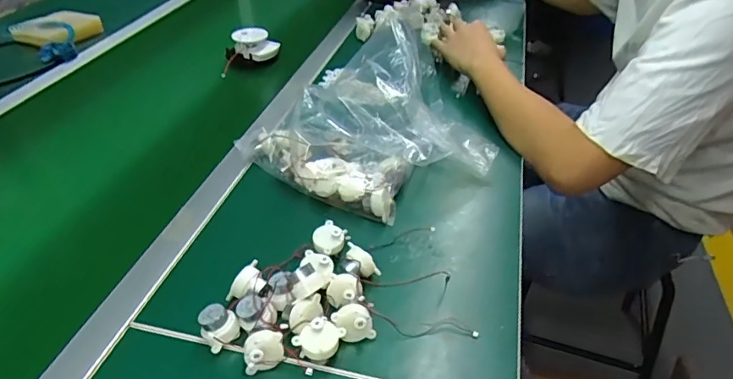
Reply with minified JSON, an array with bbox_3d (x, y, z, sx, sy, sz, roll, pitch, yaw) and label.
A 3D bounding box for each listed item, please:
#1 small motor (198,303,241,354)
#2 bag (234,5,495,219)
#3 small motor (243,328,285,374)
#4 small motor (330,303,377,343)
[{"bbox_3d":[-0.129,0.122,0.441,0.031,0.032,0.031,0,37,0],"label":"small motor"},{"bbox_3d":[0.002,-0.090,0.634,0.255,0.137,0.230,-25,44,-27],"label":"bag"},{"bbox_3d":[-0.085,0.137,0.421,0.034,0.031,0.024,-11,40,-12],"label":"small motor"},{"bbox_3d":[-0.012,0.118,0.444,0.034,0.026,0.032,-12,75,-9],"label":"small motor"}]

